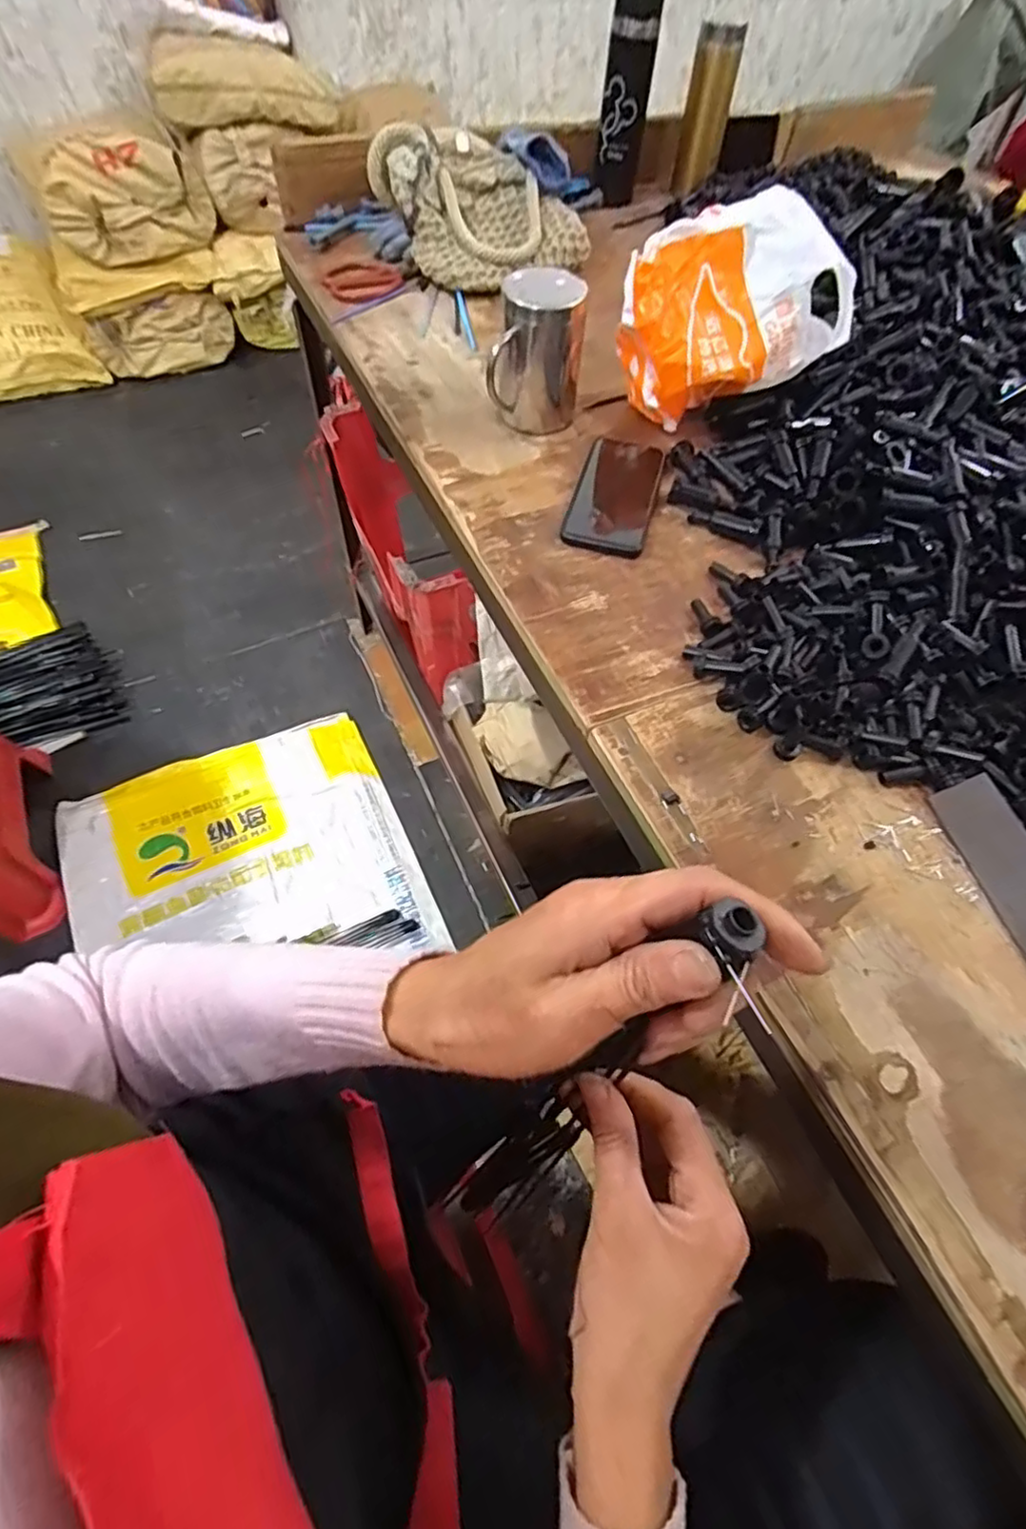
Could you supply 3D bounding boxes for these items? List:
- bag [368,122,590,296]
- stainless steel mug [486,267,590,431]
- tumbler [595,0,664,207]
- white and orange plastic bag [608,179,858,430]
[{"bbox_3d":[-0.041,-0.697,0.832,0.215,0.113,0.194,41,65,20],"label":"bag"},{"bbox_3d":[0.024,-0.398,0.626,0.080,0.118,0.078,11,58,3],"label":"stainless steel mug"},{"bbox_3d":[0.157,-0.929,0.917,0.063,0.229,0.064,7,58,1],"label":"tumbler"},{"bbox_3d":[0.198,-0.416,0.627,0.199,0.160,0.105,-13,60,-11],"label":"white and orange plastic bag"}]

